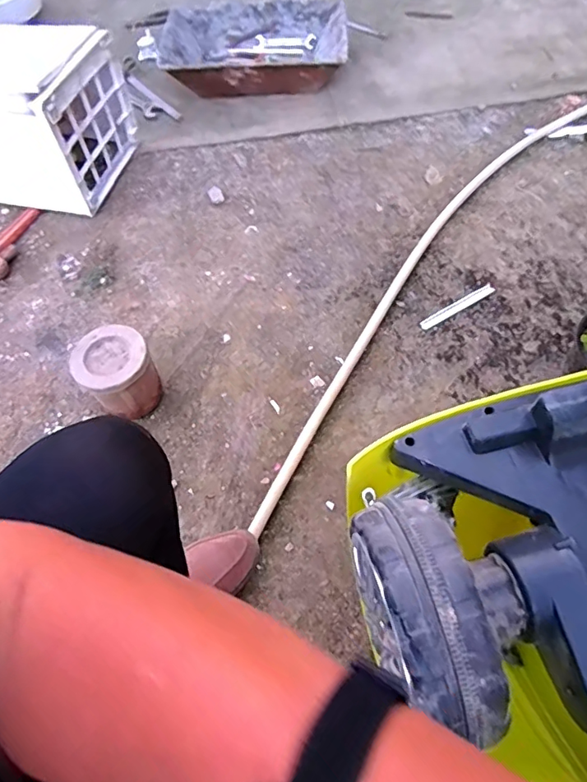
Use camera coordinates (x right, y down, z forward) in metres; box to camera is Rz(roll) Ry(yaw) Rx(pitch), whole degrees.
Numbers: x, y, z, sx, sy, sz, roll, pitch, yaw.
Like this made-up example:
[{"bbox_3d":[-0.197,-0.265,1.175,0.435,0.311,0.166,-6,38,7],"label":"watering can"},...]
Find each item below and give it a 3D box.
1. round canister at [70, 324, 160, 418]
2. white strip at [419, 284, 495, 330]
[{"bbox_3d":[-0.305,-0.028,0.923,0.124,0.136,0.126,-1,60,2],"label":"round canister"},{"bbox_3d":[0.327,-0.168,1.040,0.178,0.005,0.022,-29,63,-14],"label":"white strip"}]

